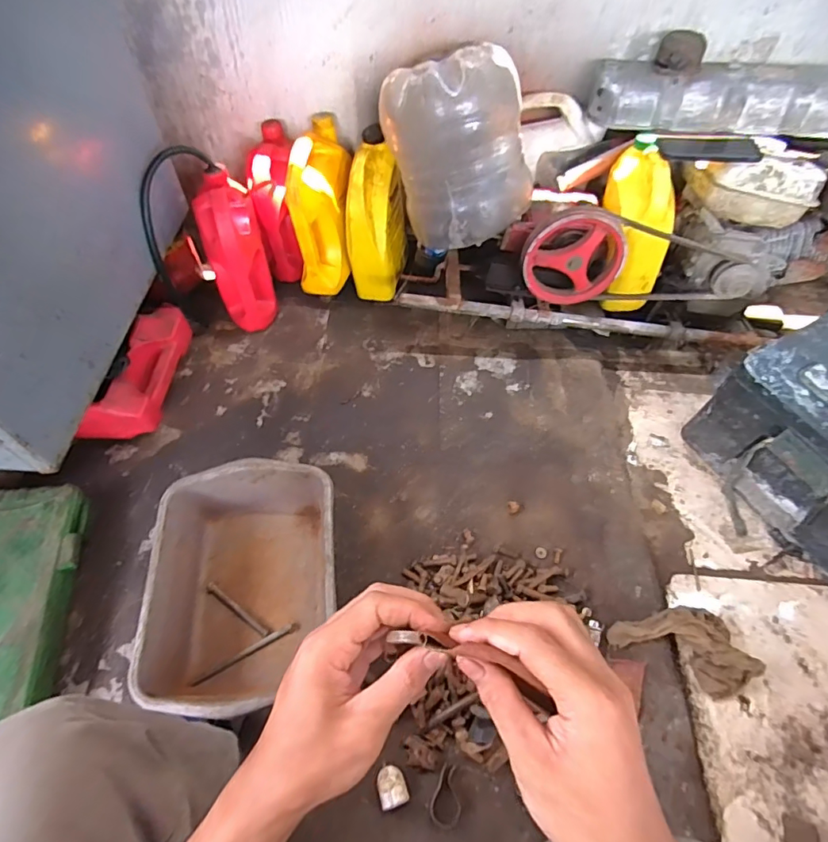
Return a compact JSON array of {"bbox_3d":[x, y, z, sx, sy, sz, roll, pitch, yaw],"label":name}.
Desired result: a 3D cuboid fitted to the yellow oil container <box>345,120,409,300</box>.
[{"bbox_3d":[-0.079,-0.446,1.120,0.108,0.319,0.172,13,57,6],"label":"yellow oil container"}]

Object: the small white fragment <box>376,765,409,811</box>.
[{"bbox_3d":[-0.030,0.488,0.652,0.036,0.037,0.044,-15,58,-12],"label":"small white fragment"}]

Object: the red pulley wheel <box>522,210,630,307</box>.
[{"bbox_3d":[0.308,-0.316,0.955,0.192,0.181,0.041,1,56,-2],"label":"red pulley wheel"}]

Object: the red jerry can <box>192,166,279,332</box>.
[{"bbox_3d":[-0.376,-0.349,1.051,0.116,0.296,0.162,-13,58,-11],"label":"red jerry can"}]

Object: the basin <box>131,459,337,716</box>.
[{"bbox_3d":[-0.254,0.247,0.759,0.269,0.125,0.349,-7,57,-7],"label":"basin"}]

